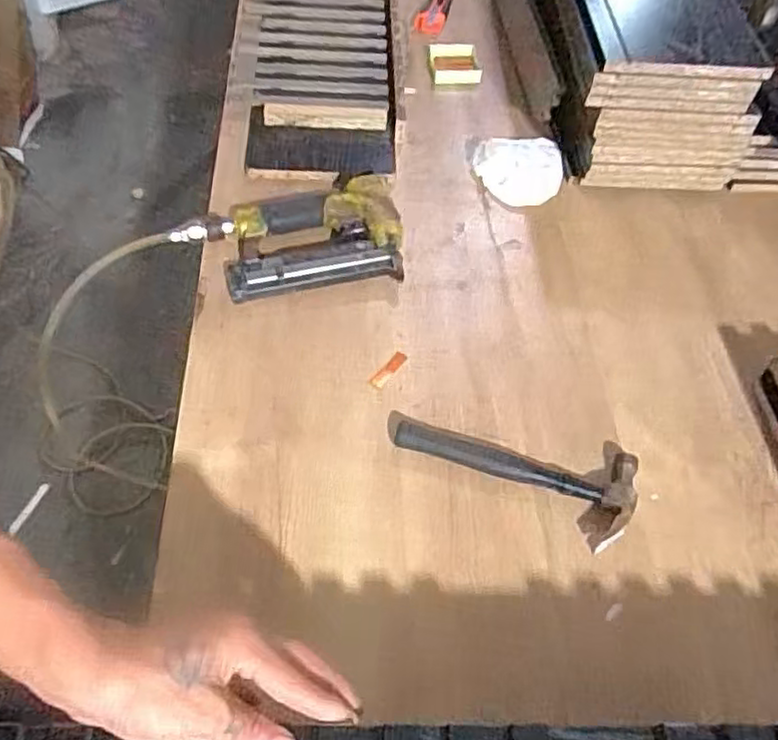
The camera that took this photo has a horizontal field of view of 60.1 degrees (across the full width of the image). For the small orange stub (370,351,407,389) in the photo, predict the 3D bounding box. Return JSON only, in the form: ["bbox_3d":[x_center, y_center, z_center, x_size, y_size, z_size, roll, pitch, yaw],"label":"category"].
[{"bbox_3d":[0.000,0.000,0.650,0.013,0.004,0.048,34,60,18],"label":"small orange stub"}]

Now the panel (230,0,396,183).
[{"bbox_3d":[-0.107,-0.564,1.007,0.210,0.033,0.805,1,56,-4],"label":"panel"}]

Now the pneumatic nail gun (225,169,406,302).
[{"bbox_3d":[-0.082,-0.145,0.723,0.180,0.041,0.140,-8,57,-9],"label":"pneumatic nail gun"}]

